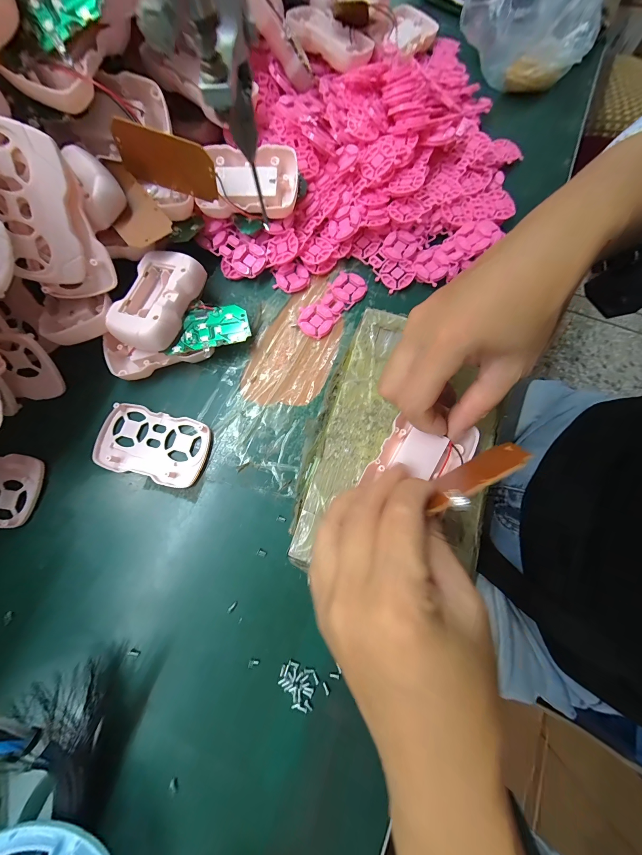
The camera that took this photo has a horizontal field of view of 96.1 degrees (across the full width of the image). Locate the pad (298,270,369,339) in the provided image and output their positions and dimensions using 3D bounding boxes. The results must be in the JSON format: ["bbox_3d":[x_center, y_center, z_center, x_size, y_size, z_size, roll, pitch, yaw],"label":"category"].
[{"bbox_3d":[0.010,-0.114,0.266,0.033,0.005,0.073,42,79,11],"label":"pad"}]

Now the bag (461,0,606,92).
[{"bbox_3d":[0.233,-0.456,0.301,0.135,0.089,0.155,28,77,6],"label":"bag"}]

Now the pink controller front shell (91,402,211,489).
[{"bbox_3d":[-0.136,0.013,0.233,0.089,0.008,0.054,15,75,5],"label":"pink controller front shell"}]

